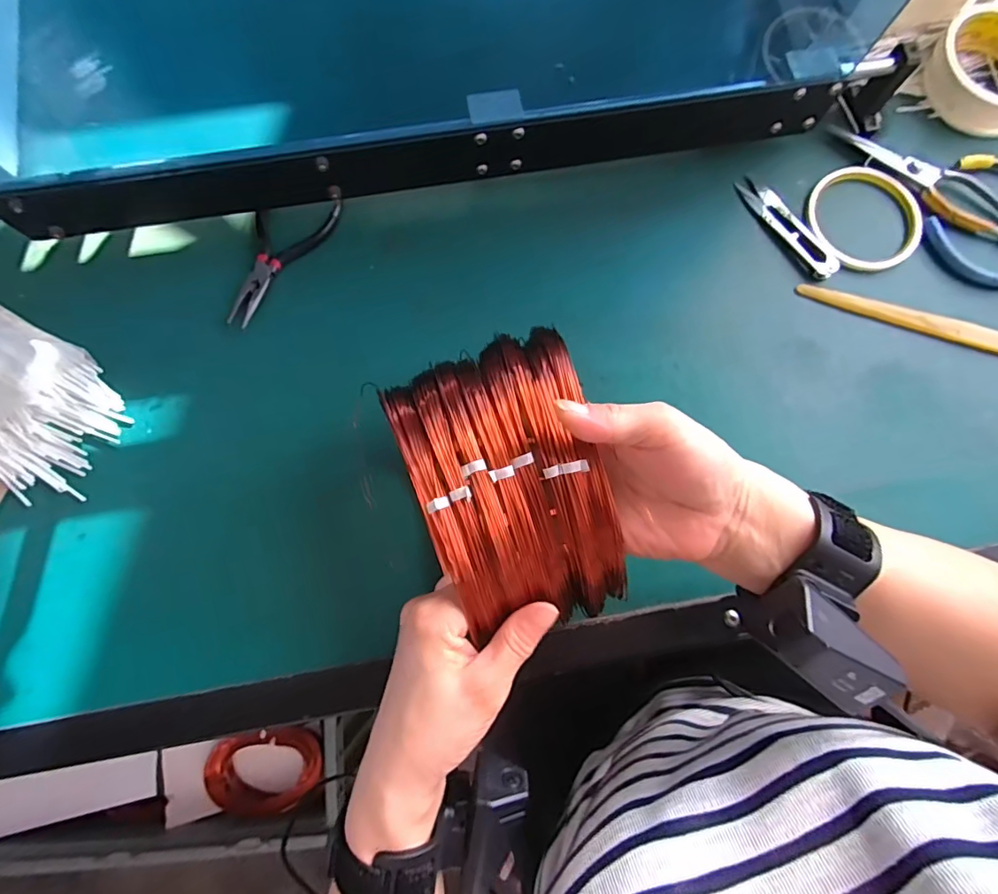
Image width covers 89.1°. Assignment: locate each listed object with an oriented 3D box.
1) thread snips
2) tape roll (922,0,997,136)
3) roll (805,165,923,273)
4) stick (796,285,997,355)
[{"bbox_3d":[0.227,-0.175,0.398,0.023,0.008,0.103,-31,80,-7],"label":"thread snips"},{"bbox_3d":[0.408,-0.312,0.419,0.099,0.032,0.096,0,78,-1],"label":"tape roll"},{"bbox_3d":[0.293,-0.183,0.403,0.091,0.009,0.089,0,78,-1],"label":"roll"},{"bbox_3d":[0.341,-0.091,0.384,0.228,0.006,0.016,18,78,3],"label":"stick"}]

